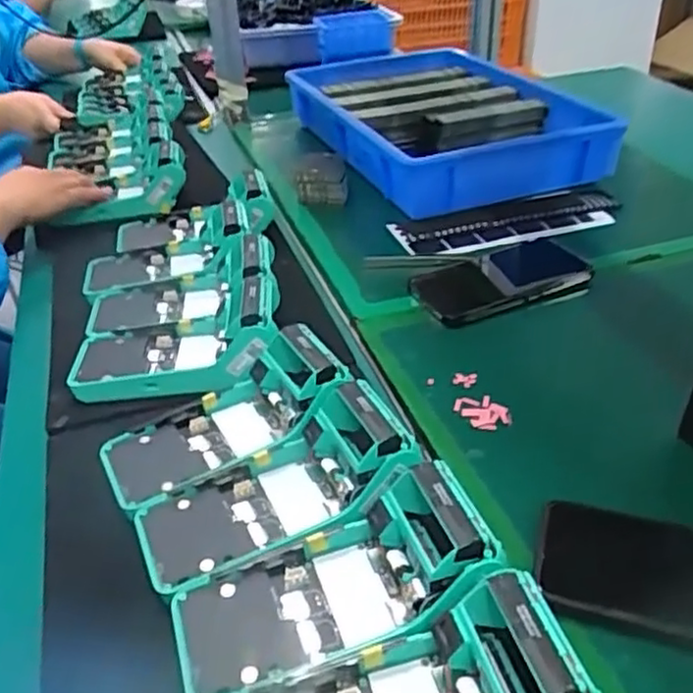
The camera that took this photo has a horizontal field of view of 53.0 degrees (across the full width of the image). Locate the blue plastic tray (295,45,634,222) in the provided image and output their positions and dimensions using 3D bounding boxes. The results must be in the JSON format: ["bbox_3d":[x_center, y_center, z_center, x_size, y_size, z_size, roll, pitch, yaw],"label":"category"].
[{"bbox_3d":[0.120,-0.311,0.953,0.301,0.082,0.478,-14,34,-20],"label":"blue plastic tray"}]

